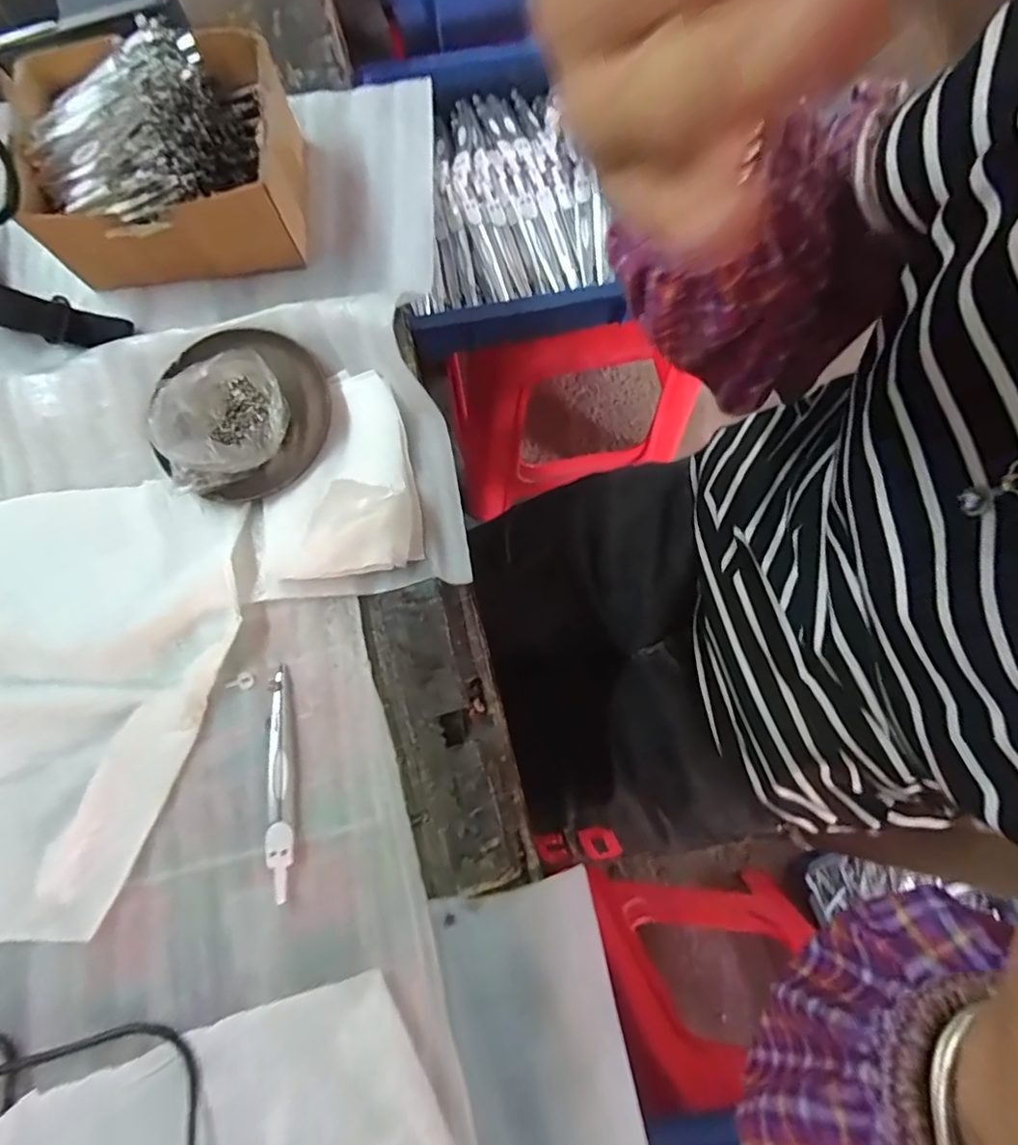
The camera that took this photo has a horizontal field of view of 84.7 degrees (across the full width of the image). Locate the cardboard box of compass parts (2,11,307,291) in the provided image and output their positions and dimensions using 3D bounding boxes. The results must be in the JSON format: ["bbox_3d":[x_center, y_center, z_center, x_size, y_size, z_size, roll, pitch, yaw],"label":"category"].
[{"bbox_3d":[-0.229,-0.277,0.368,0.165,0.083,0.136,-10,79,-2],"label":"cardboard box of compass parts"}]

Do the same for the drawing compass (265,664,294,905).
[{"bbox_3d":[-0.137,0.122,0.331,0.015,0.006,0.128,-7,79,-2],"label":"drawing compass"}]

